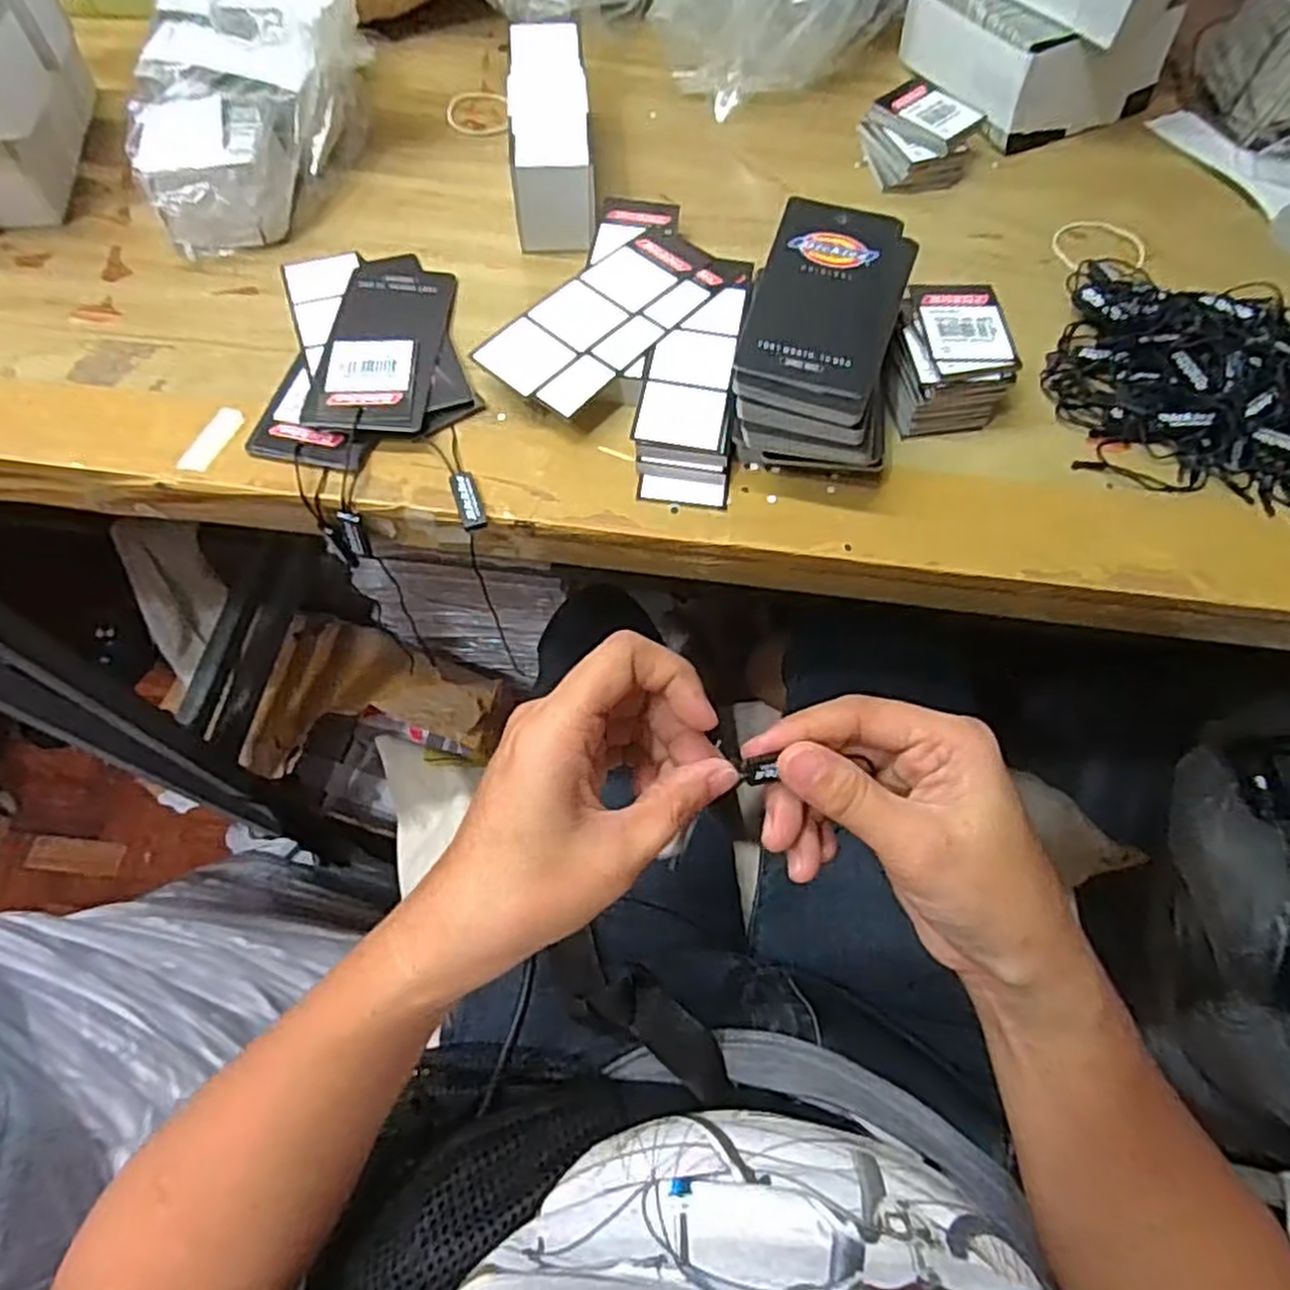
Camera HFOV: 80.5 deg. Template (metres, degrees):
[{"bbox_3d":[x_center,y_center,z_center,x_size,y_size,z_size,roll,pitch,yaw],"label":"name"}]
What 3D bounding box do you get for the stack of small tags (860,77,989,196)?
[{"bbox_3d":[0.150,-0.278,0.416,0.056,0.023,0.057,-17,66,-9],"label":"stack of small tags"}]

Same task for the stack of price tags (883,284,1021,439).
[{"bbox_3d":[0.132,-0.126,0.337,0.049,0.027,0.066,1,65,-1],"label":"stack of price tags"}]

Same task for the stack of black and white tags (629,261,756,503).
[{"bbox_3d":[0.022,-0.122,0.339,0.040,0.013,0.133,8,65,2],"label":"stack of black and white tags"}]

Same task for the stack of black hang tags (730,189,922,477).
[{"bbox_3d":[0.074,-0.127,0.326,0.066,0.045,0.123,9,65,3],"label":"stack of black hang tags"}]

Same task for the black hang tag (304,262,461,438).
[{"bbox_3d":[-0.117,-0.138,0.345,0.051,0.006,0.110,4,57,-4],"label":"black hang tag"}]

